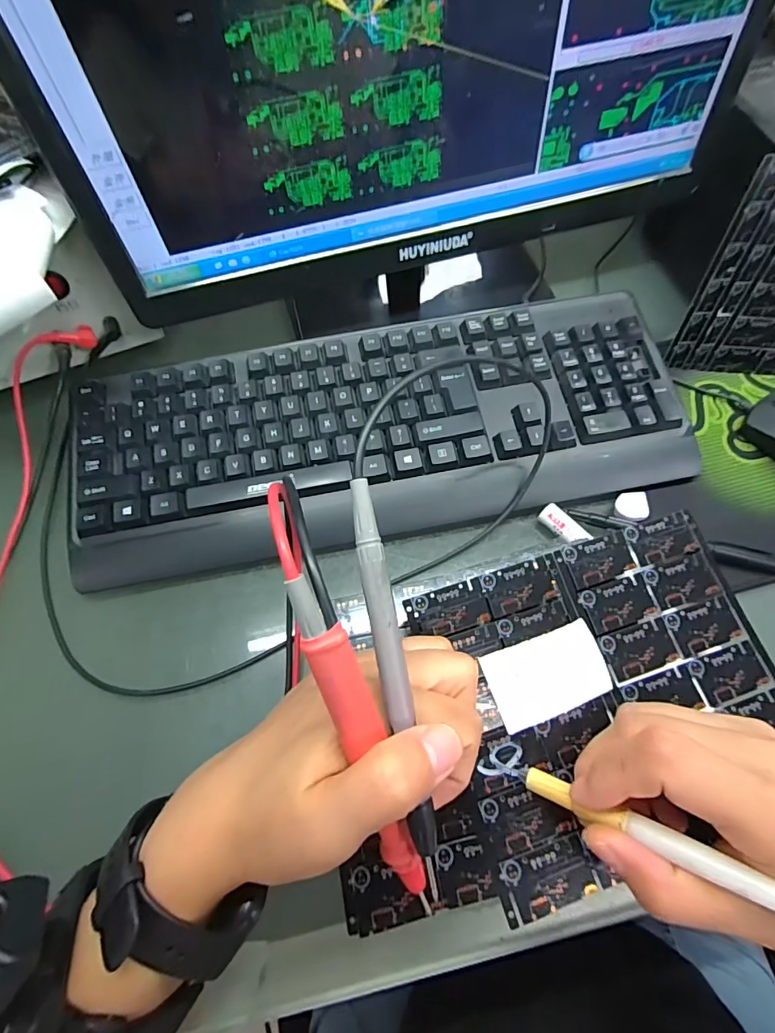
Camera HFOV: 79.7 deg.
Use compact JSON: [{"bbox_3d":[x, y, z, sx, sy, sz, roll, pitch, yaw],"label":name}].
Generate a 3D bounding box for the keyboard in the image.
[{"bbox_3d":[-0.004,-0.064,0.340,0.435,0.043,0.157,-11,65,-4],"label":"keyboard"}]

